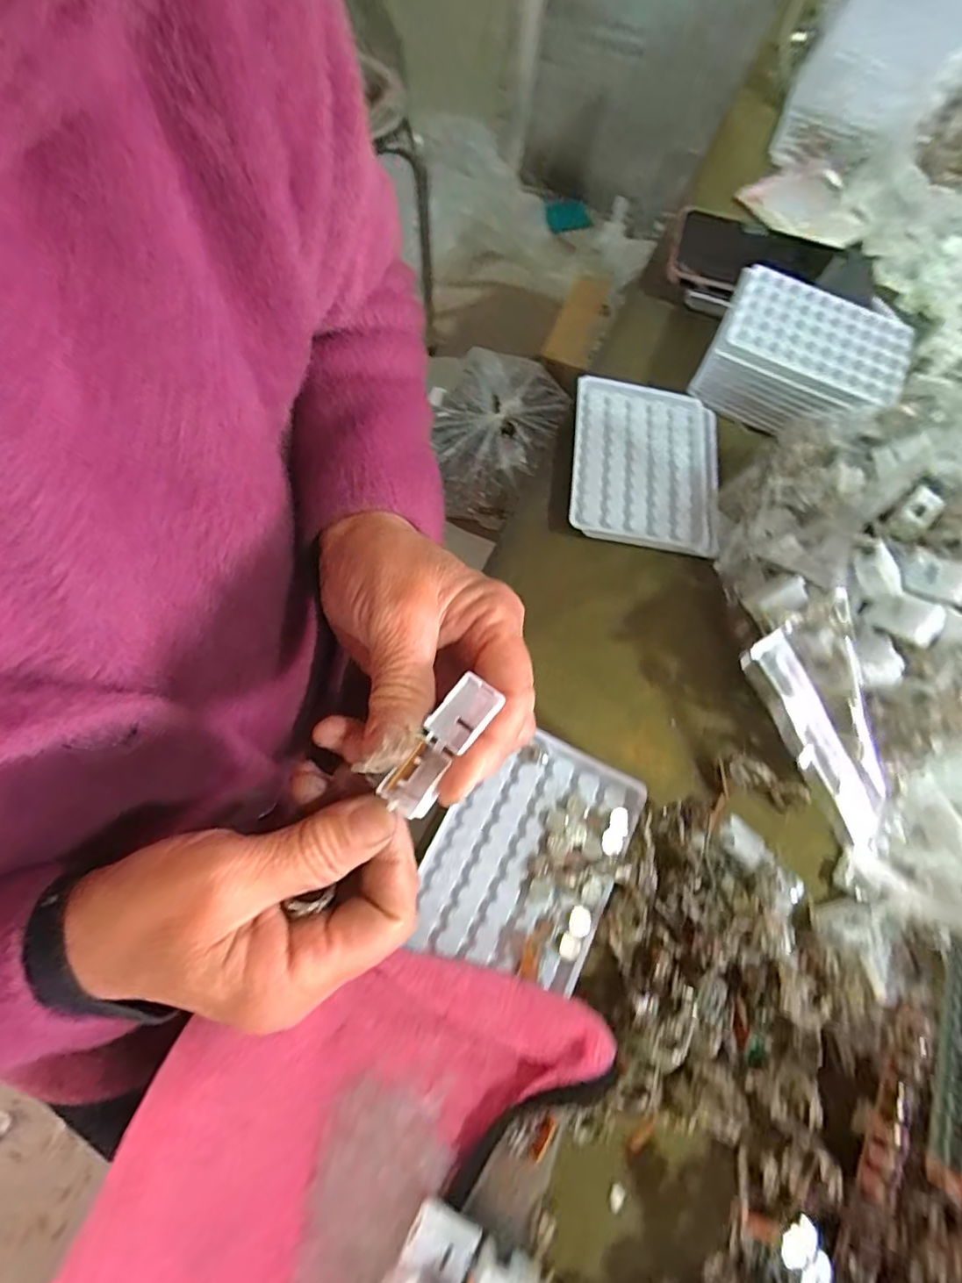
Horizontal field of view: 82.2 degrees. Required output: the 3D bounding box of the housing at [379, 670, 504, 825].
[{"bbox_3d":[-0.015,0.040,0.208,0.019,0.010,0.053,34,82,11],"label":"housing"}]

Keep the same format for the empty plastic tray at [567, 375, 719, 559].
[{"bbox_3d":[0.120,-0.129,0.403,0.107,0.023,0.139,10,66,1],"label":"empty plastic tray"}]

